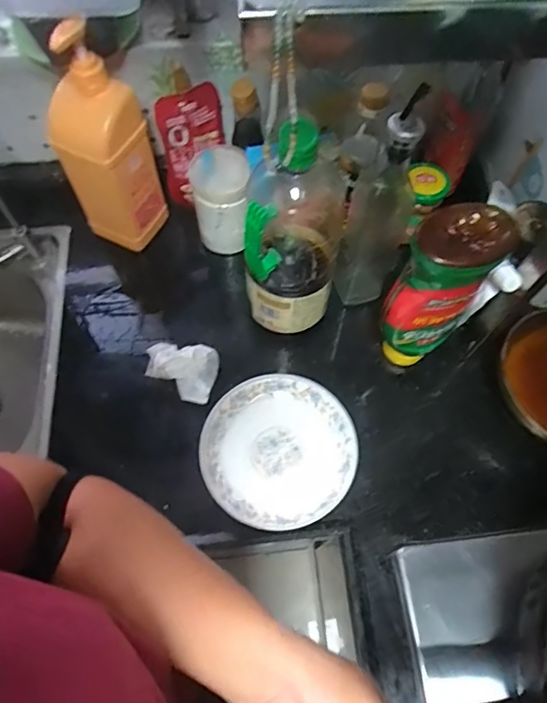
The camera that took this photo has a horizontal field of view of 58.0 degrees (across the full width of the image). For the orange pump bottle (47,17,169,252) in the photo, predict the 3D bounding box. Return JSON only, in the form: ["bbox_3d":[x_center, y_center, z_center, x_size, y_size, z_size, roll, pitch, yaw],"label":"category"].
[{"bbox_3d":[-0.208,-0.246,0.601,0.094,0.265,0.079,22,67,9],"label":"orange pump bottle"}]

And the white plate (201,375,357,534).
[{"bbox_3d":[0.007,0.114,0.573,0.175,0.020,0.169,0,65,-1],"label":"white plate"}]

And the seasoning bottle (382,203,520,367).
[{"bbox_3d":[0.171,-0.056,0.536,0.071,0.226,0.078,0,65,-1],"label":"seasoning bottle"}]

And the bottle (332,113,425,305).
[{"bbox_3d":[0.117,-0.143,0.556,0.071,0.263,0.055,15,66,6],"label":"bottle"}]

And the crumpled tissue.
[{"bbox_3d":[-0.118,0.021,0.613,0.093,0.027,0.066,15,66,6],"label":"crumpled tissue"}]

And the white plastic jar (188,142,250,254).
[{"bbox_3d":[-0.073,-0.205,0.676,0.067,0.121,0.089,-6,65,-4],"label":"white plastic jar"}]

